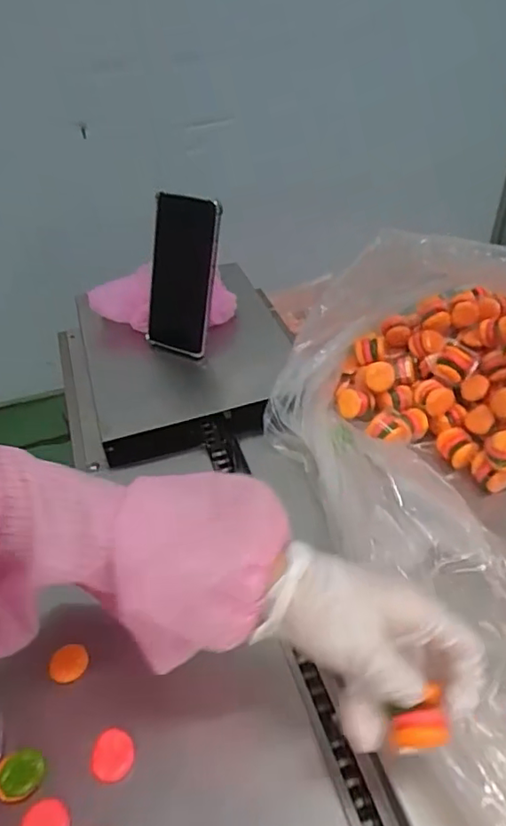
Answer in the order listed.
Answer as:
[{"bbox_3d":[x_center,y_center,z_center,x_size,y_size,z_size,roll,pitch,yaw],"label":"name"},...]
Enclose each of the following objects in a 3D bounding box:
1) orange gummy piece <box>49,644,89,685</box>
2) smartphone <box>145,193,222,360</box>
[{"bbox_3d":[-0.134,0.186,0.422,0.028,0.021,0.020,-33,50,-29],"label":"orange gummy piece"},{"bbox_3d":[-0.080,-0.149,0.628,0.086,0.168,0.010,23,30,23],"label":"smartphone"}]

